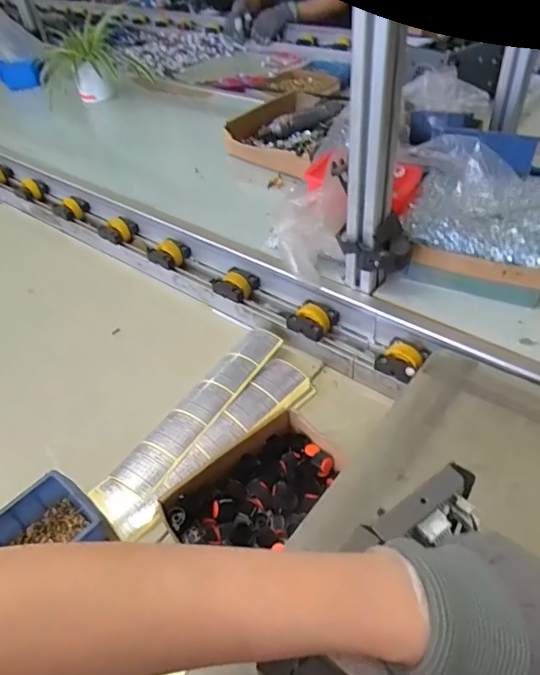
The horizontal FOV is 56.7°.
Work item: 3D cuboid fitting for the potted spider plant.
[{"bbox_3d":[-0.451,-0.695,1.263,0.253,0.161,0.166,-16,44,-9],"label":"potted spider plant"}]

